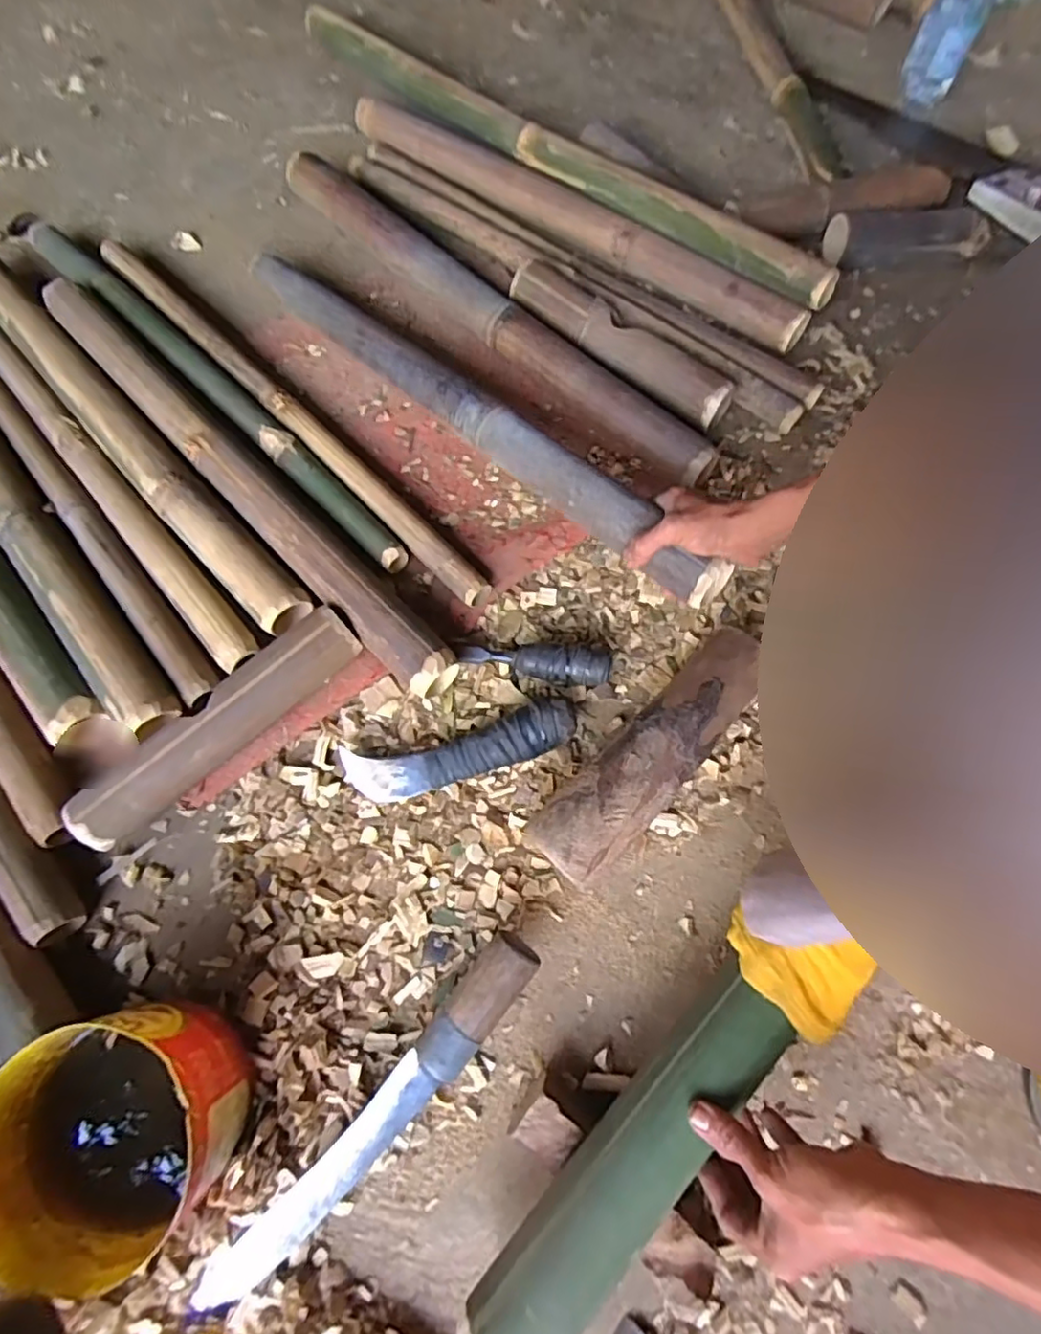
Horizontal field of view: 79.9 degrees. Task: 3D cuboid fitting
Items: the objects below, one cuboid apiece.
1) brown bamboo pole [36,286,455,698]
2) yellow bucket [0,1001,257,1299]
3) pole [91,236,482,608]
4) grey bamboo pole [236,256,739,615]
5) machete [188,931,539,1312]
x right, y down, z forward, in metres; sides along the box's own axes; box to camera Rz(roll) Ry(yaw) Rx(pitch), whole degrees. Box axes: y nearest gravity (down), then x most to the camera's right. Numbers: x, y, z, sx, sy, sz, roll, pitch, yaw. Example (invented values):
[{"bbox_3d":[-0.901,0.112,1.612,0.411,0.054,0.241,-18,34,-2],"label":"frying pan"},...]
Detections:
[{"bbox_3d":[-0.292,-0.203,0.636,0.059,0.061,0.647,-43,77,-14],"label":"brown bamboo pole"},{"bbox_3d":[-0.282,0.320,0.438,0.157,0.096,0.141,15,71,5],"label":"yellow bucket"},{"bbox_3d":[-0.258,-0.279,0.667,0.031,0.034,0.629,-43,77,-14],"label":"pole"},{"bbox_3d":[-0.066,-0.259,0.617,0.630,0.044,0.051,41,75,18],"label":"grey bamboo pole"},{"bbox_3d":[-0.106,0.336,0.463,0.043,0.054,0.320,42,76,13],"label":"machete"}]

